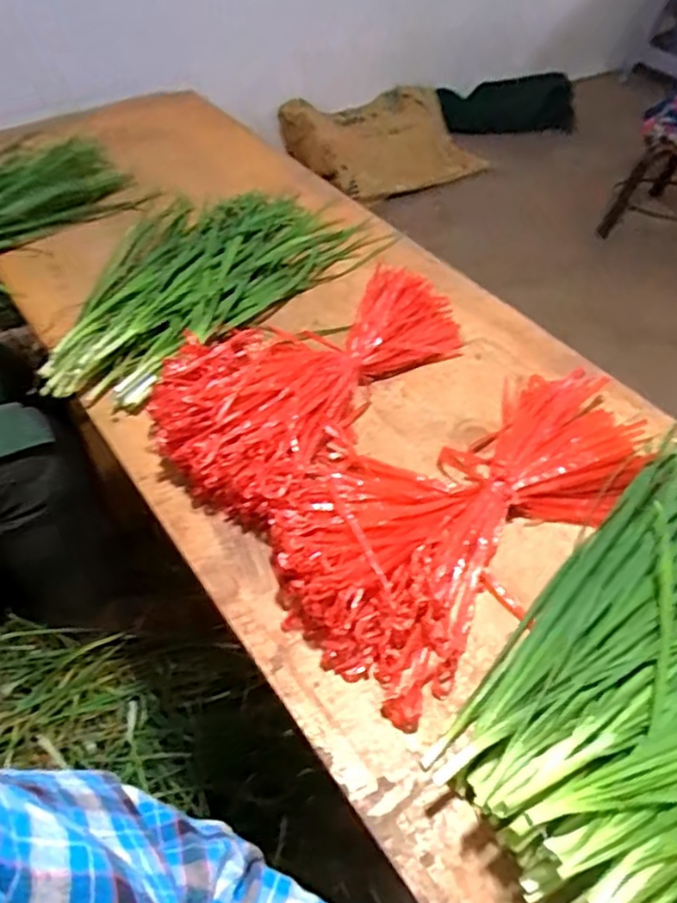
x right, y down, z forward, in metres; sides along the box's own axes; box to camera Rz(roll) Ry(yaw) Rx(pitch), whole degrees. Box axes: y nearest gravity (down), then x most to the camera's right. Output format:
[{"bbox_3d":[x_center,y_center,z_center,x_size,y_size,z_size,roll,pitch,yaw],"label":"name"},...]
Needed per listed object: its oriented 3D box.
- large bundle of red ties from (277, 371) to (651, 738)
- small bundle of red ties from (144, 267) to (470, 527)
[{"bbox_3d":[0.111,0.030,0.541,0.189,0.050,0.364,37,59,24],"label":"large bundle of red ties"},{"bbox_3d":[-0.031,-0.086,0.626,0.190,0.070,0.333,32,57,22],"label":"small bundle of red ties"}]

